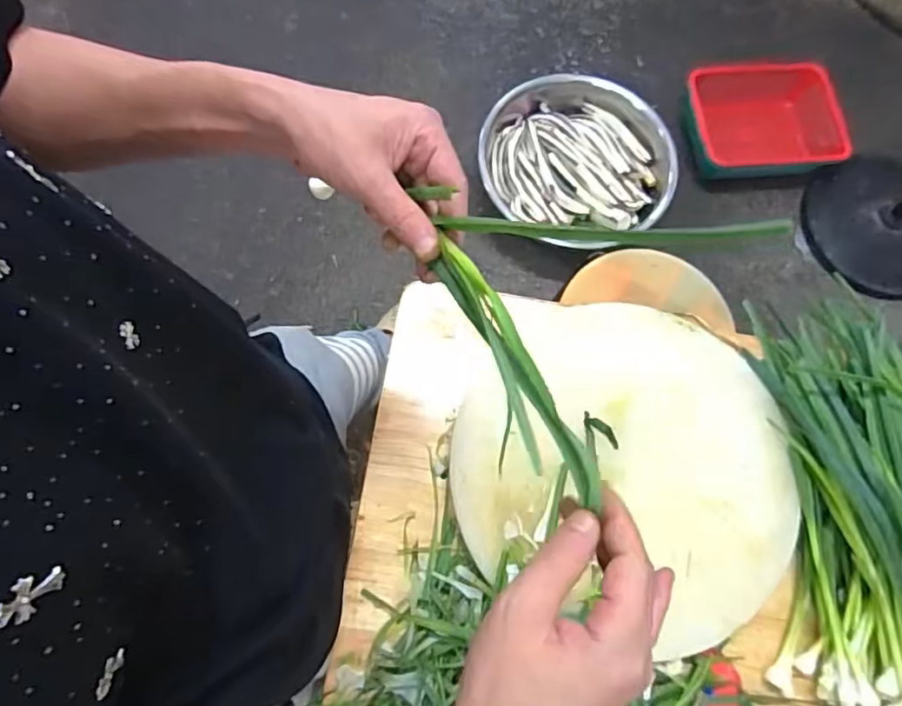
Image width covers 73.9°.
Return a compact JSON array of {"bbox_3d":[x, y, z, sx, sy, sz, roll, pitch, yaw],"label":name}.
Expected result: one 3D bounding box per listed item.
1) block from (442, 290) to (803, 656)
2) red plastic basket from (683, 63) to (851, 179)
[{"bbox_3d":[0.192,0.111,0.647,0.366,0.044,0.330,14,74,4],"label":"block"},{"bbox_3d":[0.819,-0.625,1.587,0.365,0.099,0.305,-2,74,-1],"label":"red plastic basket"}]

